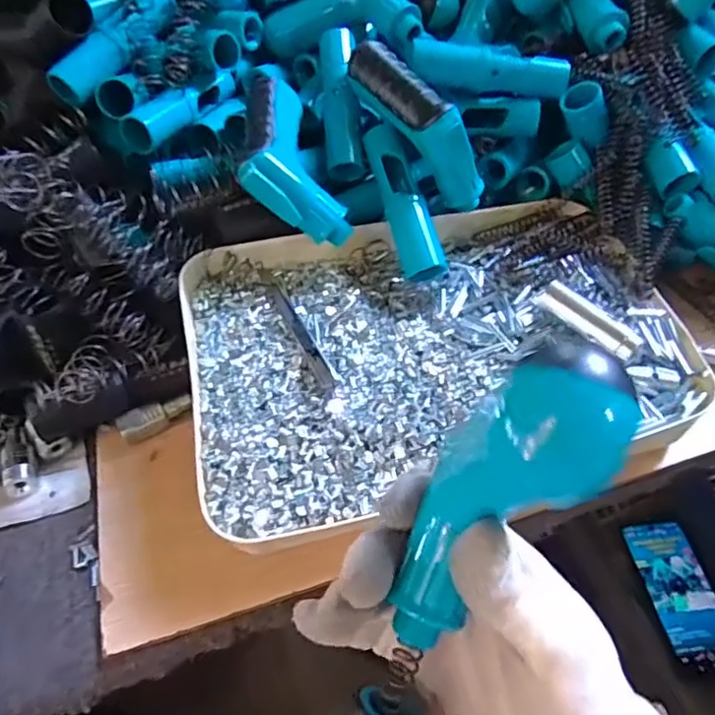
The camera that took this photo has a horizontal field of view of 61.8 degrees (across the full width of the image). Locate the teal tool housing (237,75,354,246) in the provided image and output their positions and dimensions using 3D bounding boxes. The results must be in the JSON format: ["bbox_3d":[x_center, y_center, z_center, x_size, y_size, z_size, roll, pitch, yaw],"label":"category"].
[{"bbox_3d":[-0.055,-0.145,0.428,0.063,0.040,0.134,-16,73,-11],"label":"teal tool housing"}]

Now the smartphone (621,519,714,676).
[{"bbox_3d":[0.343,0.248,0.634,0.071,0.008,0.154,-6,50,-7],"label":"smartphone"}]

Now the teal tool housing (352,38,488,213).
[{"bbox_3d":[0.044,-0.177,0.438,0.039,0.064,0.141,-35,84,-24],"label":"teal tool housing"}]

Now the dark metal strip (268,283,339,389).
[{"bbox_3d":[-0.040,-0.021,0.405,0.011,0.010,0.112,-21,51,-14],"label":"dark metal strip"}]

